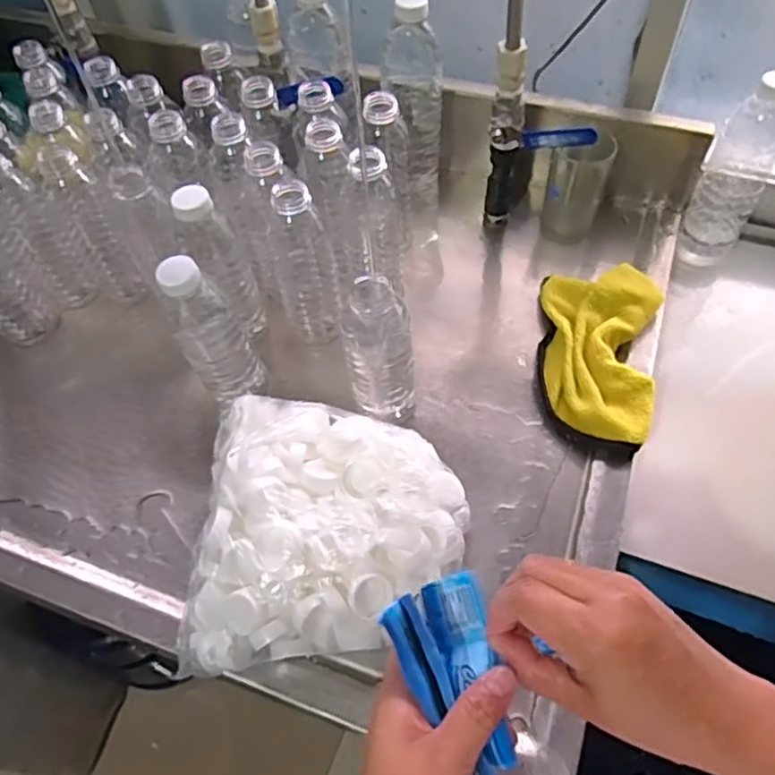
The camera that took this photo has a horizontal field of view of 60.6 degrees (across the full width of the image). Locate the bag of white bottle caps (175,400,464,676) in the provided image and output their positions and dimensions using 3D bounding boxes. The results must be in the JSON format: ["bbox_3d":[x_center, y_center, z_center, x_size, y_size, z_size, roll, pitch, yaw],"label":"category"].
[{"bbox_3d":[-0.044,0.106,0.517,0.201,0.091,0.207,0,56,3],"label":"bag of white bottle caps"}]

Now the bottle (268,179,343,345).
[{"bbox_3d":[-0.079,-0.121,0.620,0.057,0.173,0.058,-16,57,-8],"label":"bottle"}]

